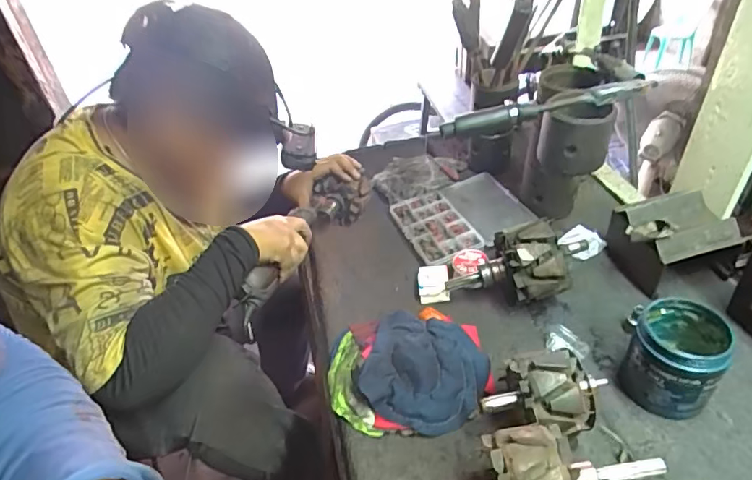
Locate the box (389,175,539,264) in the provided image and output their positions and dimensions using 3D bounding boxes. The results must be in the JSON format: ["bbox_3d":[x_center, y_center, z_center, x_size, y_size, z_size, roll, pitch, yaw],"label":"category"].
[{"bbox_3d":[0.148,-0.038,0.865,0.205,0.032,0.179,-18,39,-16],"label":"box"}]

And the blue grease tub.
[{"bbox_3d":[0.329,0.129,0.563,0.084,0.100,0.091,-3,37,2],"label":"blue grease tub"}]

